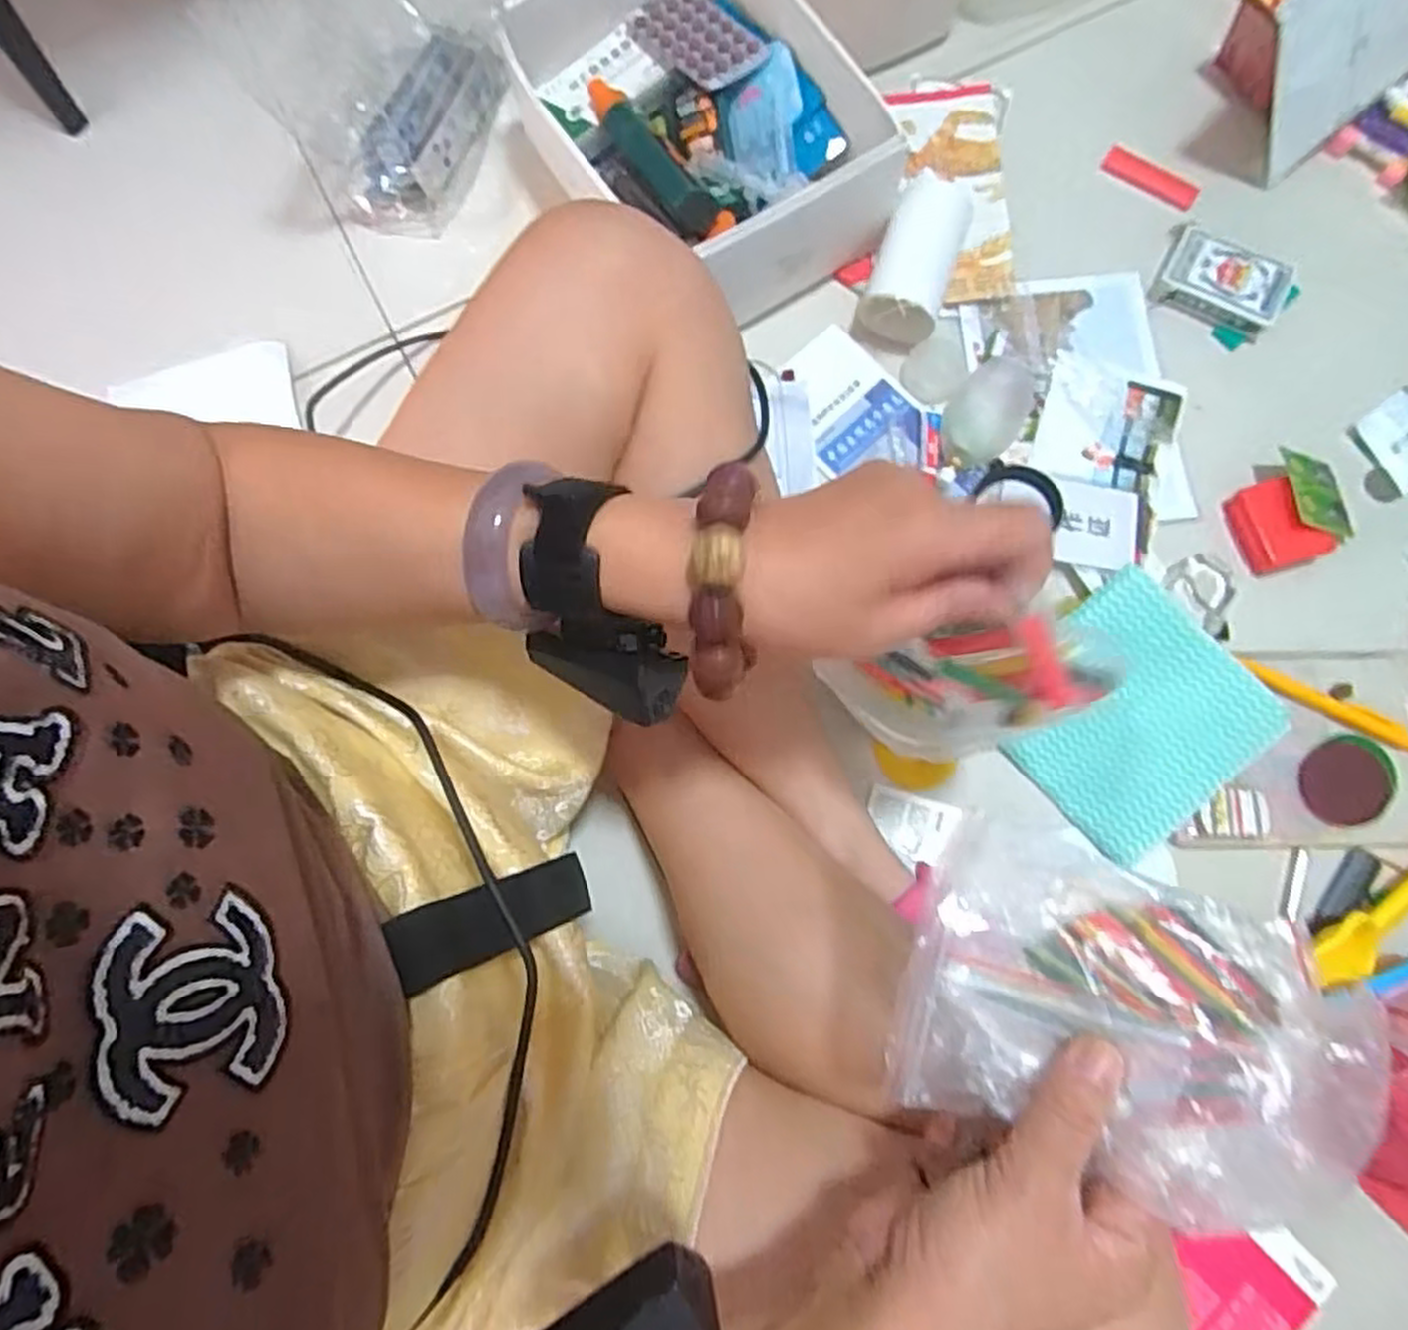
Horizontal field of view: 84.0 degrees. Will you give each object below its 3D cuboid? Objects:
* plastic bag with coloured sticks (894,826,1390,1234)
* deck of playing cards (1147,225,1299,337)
[{"bbox_3d":[0.145,0.128,0.278,0.135,0.030,0.095,17,85,19],"label":"plastic bag with coloured sticks"},{"bbox_3d":[0.402,-0.297,0.607,0.091,0.020,0.065,27,80,6],"label":"deck of playing cards"}]

